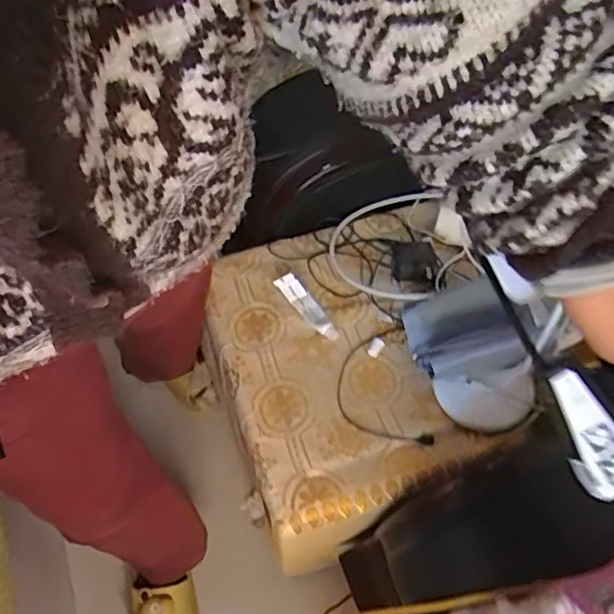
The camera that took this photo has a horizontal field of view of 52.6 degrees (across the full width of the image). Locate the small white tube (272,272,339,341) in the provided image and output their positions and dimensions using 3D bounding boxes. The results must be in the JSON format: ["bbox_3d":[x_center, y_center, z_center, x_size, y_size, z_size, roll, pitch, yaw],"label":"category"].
[{"bbox_3d":[0.000,0.000,0.834,0.027,0.018,0.114,-32,72,-29],"label":"small white tube"}]

